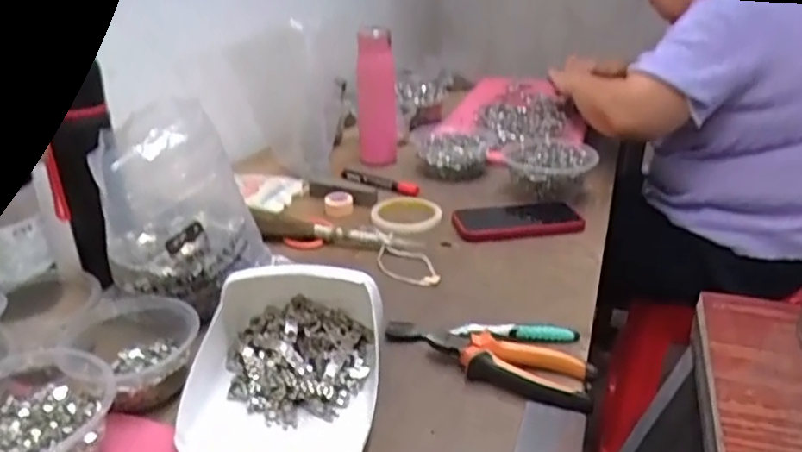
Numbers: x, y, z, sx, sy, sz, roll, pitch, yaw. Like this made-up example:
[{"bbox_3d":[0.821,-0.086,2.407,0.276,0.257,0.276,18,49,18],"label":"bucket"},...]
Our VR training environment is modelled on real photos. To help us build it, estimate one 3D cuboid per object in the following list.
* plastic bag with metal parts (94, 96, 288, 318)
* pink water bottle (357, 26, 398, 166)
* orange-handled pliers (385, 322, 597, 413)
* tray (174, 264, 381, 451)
[{"bbox_3d":[-0.221,-0.020,0.660,0.155,0.189,0.152,-13,29,-21],"label":"plastic bag with metal parts"},{"bbox_3d":[-0.041,-0.216,1.077,0.062,0.214,0.053,-5,27,-8],"label":"pink water bottle"},{"bbox_3d":[0.080,0.117,0.592,0.195,0.024,0.057,15,31,29],"label":"orange-handled pliers"},{"bbox_3d":[-0.099,0.103,0.543,0.158,0.076,0.177,0,27,3],"label":"tray"}]

